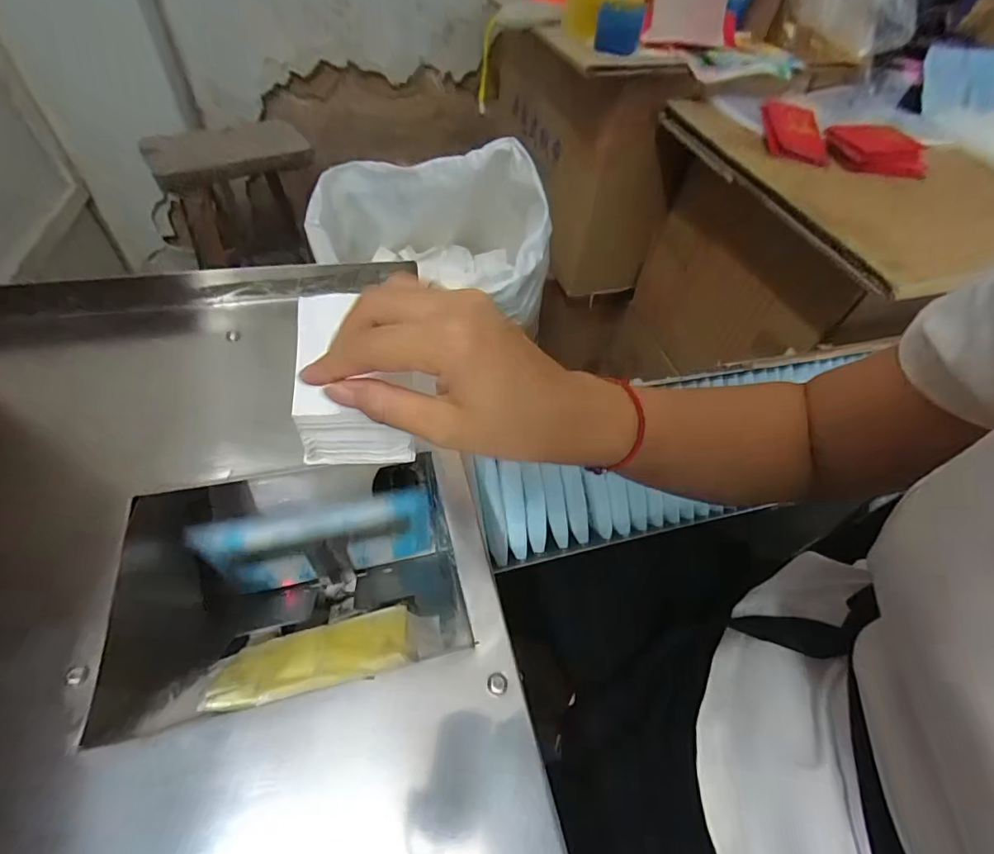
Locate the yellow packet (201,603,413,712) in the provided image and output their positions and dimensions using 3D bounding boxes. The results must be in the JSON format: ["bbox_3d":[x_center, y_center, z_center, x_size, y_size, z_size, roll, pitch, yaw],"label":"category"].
[{"bbox_3d":[-0.100,0.125,0.259,0.100,0.066,0.005,-8,96,-15],"label":"yellow packet"}]

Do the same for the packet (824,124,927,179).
[{"bbox_3d":[0.503,-0.370,0.626,0.140,0.043,0.041,5,52,-3],"label":"packet"}]

